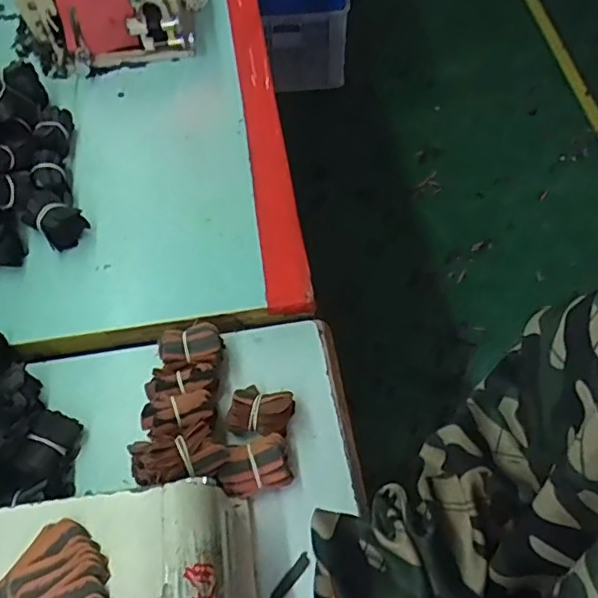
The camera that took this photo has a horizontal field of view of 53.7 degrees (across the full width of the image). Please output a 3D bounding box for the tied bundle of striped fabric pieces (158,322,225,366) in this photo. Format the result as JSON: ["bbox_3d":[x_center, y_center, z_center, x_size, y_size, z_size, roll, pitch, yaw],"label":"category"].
[{"bbox_3d":[-0.128,0.059,0.711,0.071,0.045,0.048,0,57,1],"label":"tied bundle of striped fabric pieces"}]

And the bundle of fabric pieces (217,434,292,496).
[{"bbox_3d":[-0.049,0.181,0.643,0.076,0.035,0.052,-13,57,-8],"label":"bundle of fabric pieces"}]

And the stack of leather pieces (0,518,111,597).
[{"bbox_3d":[-0.191,0.227,0.464,0.078,0.008,0.092,-32,62,-19],"label":"stack of leather pieces"}]

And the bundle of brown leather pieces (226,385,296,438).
[{"bbox_3d":[-0.042,0.129,0.674,0.072,0.034,0.059,7,57,5],"label":"bundle of brown leather pieces"}]

